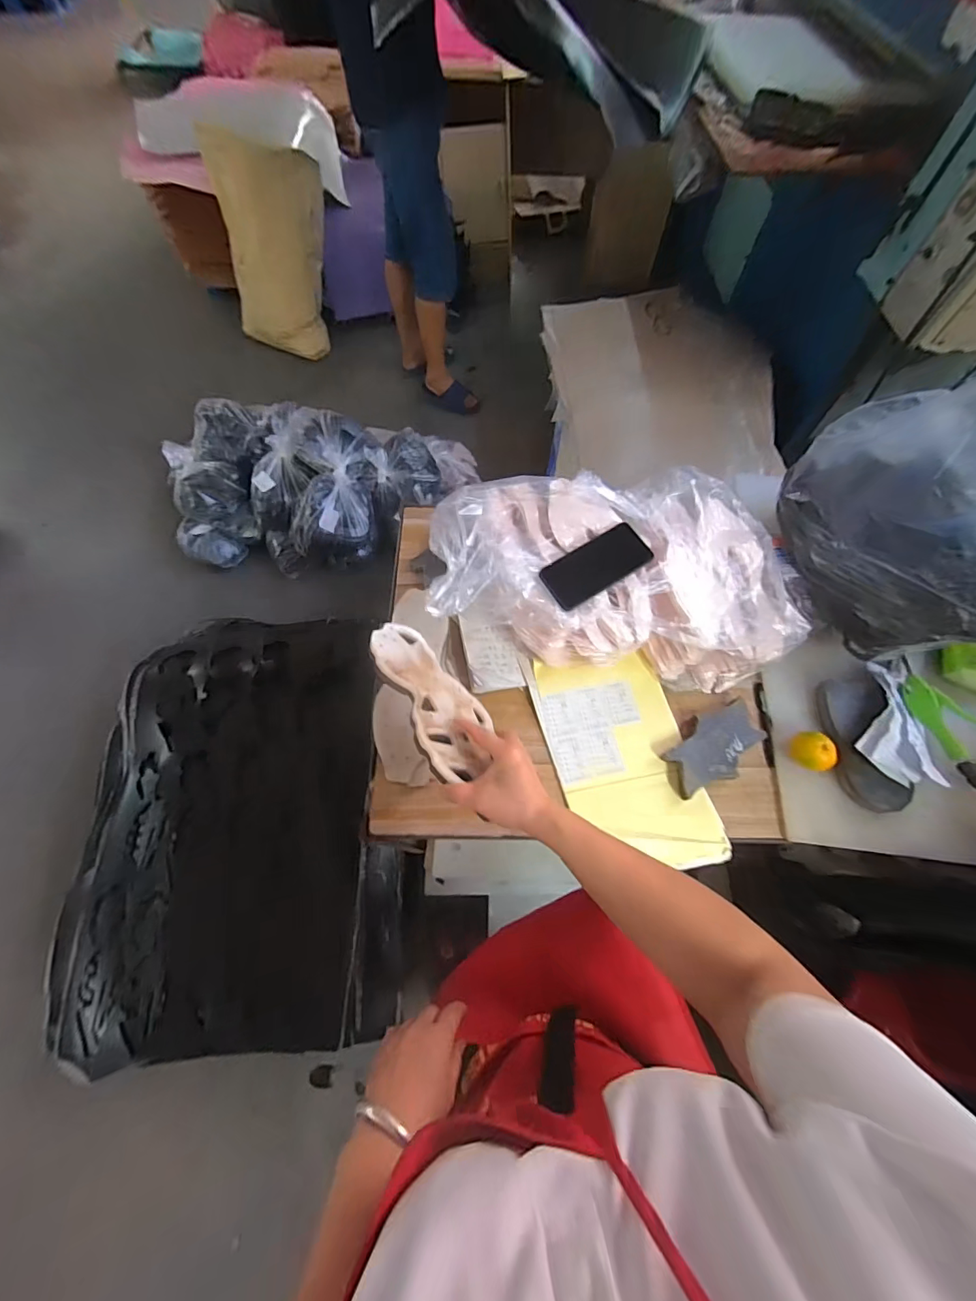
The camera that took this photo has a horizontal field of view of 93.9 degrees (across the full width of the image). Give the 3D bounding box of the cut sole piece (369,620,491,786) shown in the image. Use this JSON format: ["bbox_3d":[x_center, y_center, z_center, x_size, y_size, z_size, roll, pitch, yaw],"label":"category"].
[{"bbox_3d":[-0.063,0.054,0.555,0.097,0.018,0.233,-8,50,-42],"label":"cut sole piece"}]

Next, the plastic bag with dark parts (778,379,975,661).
[{"bbox_3d":[0.596,-0.198,0.581,0.194,0.383,0.338,-10,66,-5],"label":"plastic bag with dark parts"}]

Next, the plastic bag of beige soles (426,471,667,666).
[{"bbox_3d":[0.090,-0.128,0.727,0.339,0.166,0.272,11,66,4],"label":"plastic bag of beige soles"}]

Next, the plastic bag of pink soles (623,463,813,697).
[{"bbox_3d":[0.343,-0.119,0.744,0.237,0.154,0.329,0,65,-1],"label":"plastic bag of pink soles"}]

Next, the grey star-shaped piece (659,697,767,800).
[{"bbox_3d":[0.343,0.143,0.687,0.164,0.020,0.093,-21,67,-10],"label":"grey star-shaped piece"}]

